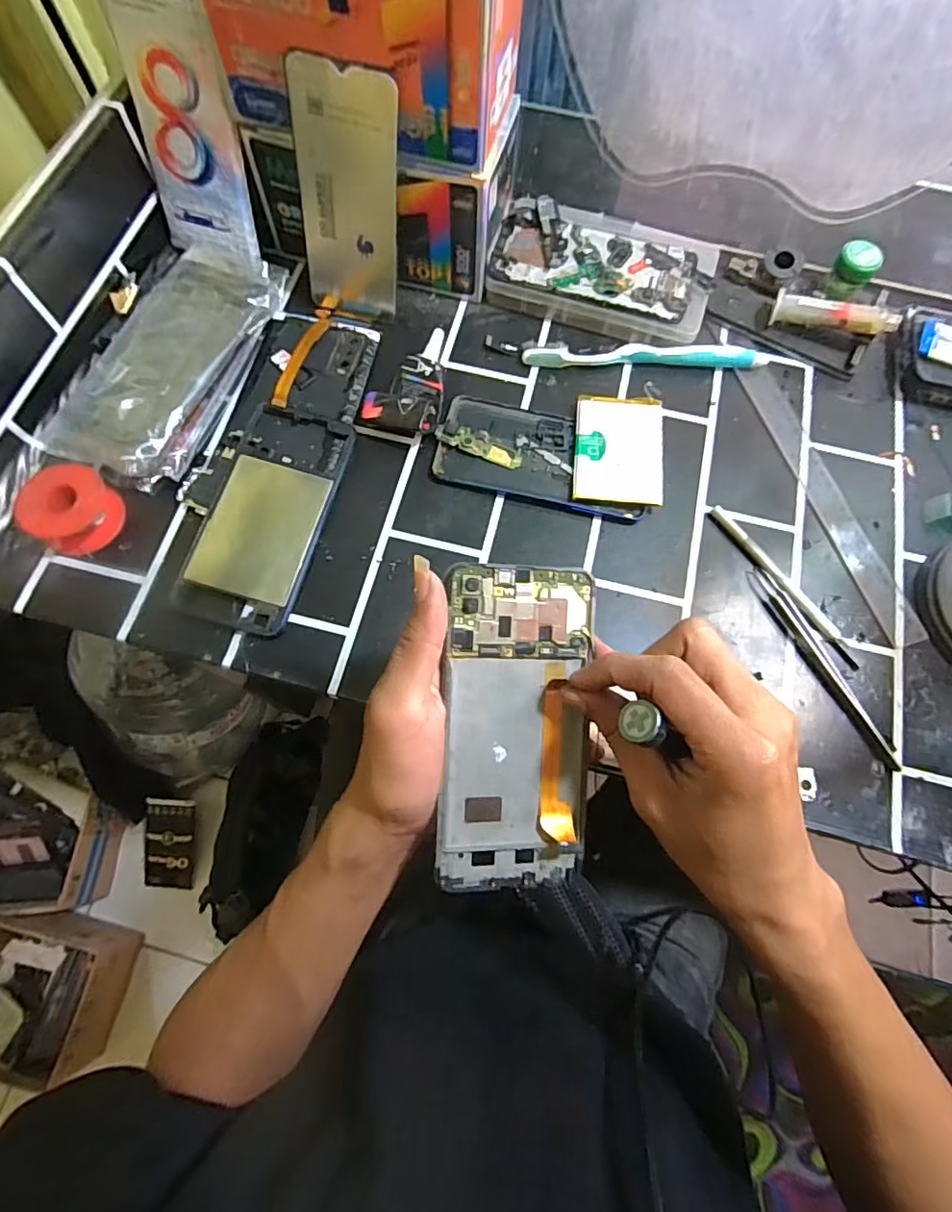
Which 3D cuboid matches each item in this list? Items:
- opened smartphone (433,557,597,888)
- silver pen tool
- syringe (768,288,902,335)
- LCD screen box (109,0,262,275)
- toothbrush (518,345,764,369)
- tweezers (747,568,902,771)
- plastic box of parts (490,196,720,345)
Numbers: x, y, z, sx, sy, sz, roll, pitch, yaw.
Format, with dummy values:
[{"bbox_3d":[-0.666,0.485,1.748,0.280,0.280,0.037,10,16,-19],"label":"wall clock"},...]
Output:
[{"bbox_3d":[0.020,0.057,0.262,0.069,0.006,0.149,2,94,-10],"label":"opened smartphone"},{"bbox_3d":[0.211,-0.016,0.384,0.011,0.006,0.135,-33,76,-12],"label":"silver pen tool"},{"bbox_3d":[0.274,-0.222,0.430,0.086,0.021,0.018,19,72,19],"label":"syringe"},{"bbox_3d":[-0.204,-0.345,0.400,0.076,0.172,0.021,13,49,6],"label":"LCD screen box"},{"bbox_3d":[0.131,-0.193,0.436,0.184,0.015,0.014,1,72,-1],"label":"toothbrush"},{"bbox_3d":[0.227,0.037,0.367,0.017,0.006,0.143,-24,74,-9],"label":"tweezers"},{"bbox_3d":[0.102,-0.271,0.454,0.170,0.031,0.094,17,72,4],"label":"plastic box of parts"}]

